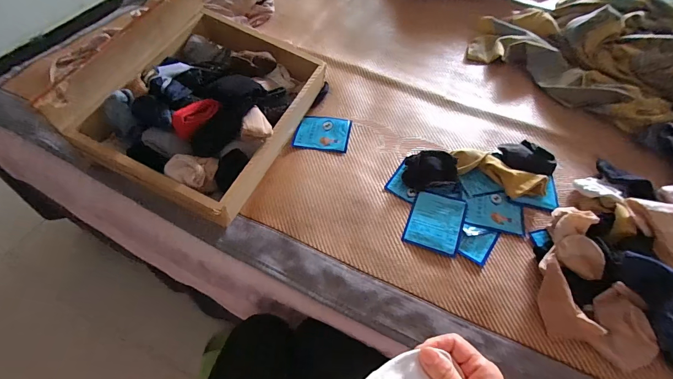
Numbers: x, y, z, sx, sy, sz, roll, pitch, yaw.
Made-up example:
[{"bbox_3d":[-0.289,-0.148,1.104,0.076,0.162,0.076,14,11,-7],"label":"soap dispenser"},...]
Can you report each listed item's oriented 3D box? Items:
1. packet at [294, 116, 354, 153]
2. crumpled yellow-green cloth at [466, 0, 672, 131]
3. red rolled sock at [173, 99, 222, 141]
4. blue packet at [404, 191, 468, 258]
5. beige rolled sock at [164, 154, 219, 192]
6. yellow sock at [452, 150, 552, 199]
[{"bbox_3d":[-0.027,-0.115,0.659,0.107,0.009,0.089,7,56,5],"label":"packet"},{"bbox_3d":[0.703,-0.310,0.732,0.704,0.107,0.440,30,61,19],"label":"crumpled yellow-green cloth"},{"bbox_3d":[-0.232,-0.122,0.539,0.083,0.030,0.038,-43,65,-11],"label":"red rolled sock"},{"bbox_3d":[0.167,0.054,0.548,0.086,0.012,0.103,18,58,12],"label":"blue packet"},{"bbox_3d":[-0.234,-0.028,0.532,0.074,0.047,0.053,6,56,3],"label":"beige rolled sock"},{"bbox_3d":[0.286,-0.027,0.581,0.159,0.032,0.052,25,59,16],"label":"yellow sock"}]

